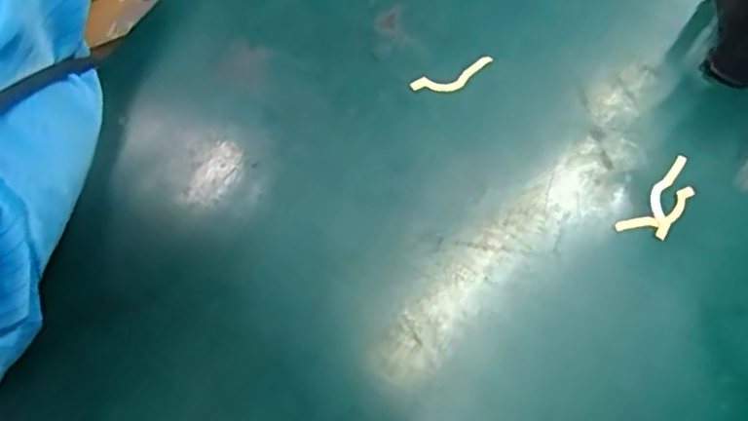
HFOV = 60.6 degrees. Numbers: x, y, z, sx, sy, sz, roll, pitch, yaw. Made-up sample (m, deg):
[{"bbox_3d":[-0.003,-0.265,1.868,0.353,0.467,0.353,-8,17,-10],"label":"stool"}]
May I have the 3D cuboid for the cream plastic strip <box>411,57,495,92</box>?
[{"bbox_3d":[0.035,-0.057,0.278,0.036,0.004,0.009,-18,77,-5],"label":"cream plastic strip"}]

